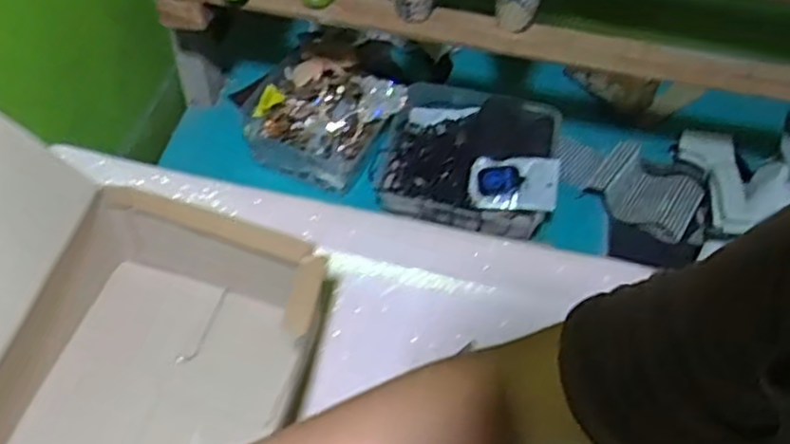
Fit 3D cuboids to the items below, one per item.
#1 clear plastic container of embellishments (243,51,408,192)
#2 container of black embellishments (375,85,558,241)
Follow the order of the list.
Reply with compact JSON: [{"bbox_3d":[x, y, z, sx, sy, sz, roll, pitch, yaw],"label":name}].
[{"bbox_3d":[-0.093,-0.128,0.934,0.185,0.073,0.145,19,53,10],"label":"clear plastic container of embellishments"},{"bbox_3d":[0.089,-0.085,0.897,0.207,0.052,0.198,12,52,5],"label":"container of black embellishments"}]

